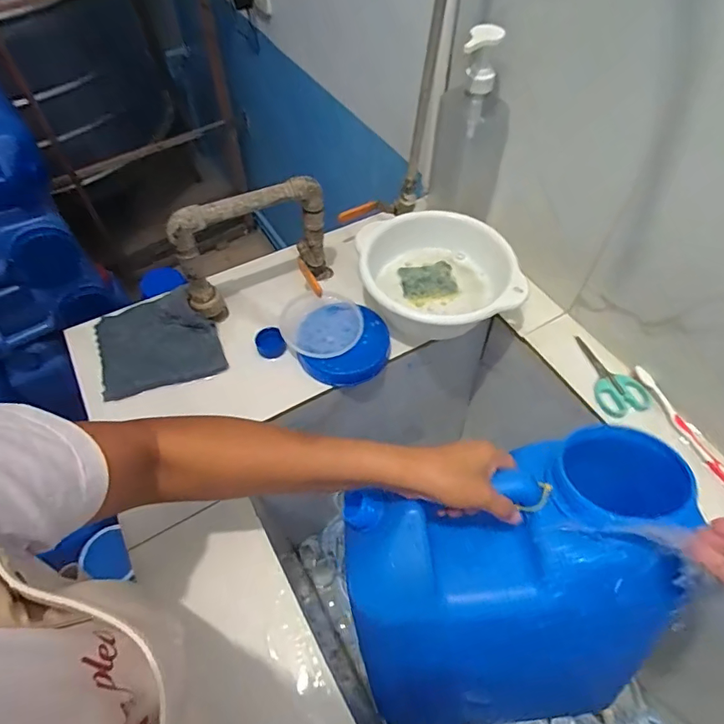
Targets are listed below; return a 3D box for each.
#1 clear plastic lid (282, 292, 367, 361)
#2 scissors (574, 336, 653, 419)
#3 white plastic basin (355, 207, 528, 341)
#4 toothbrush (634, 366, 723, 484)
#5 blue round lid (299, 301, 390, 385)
[{"bbox_3d":[-0.052,-0.048,0.631,0.102,0.028,0.104,0,55,0],"label":"clear plastic lid"},{"bbox_3d":[0.311,0.015,0.611,0.062,0.016,0.123,-16,56,-11],"label":"scissors"},{"bbox_3d":[0.102,-0.106,0.647,0.197,0.090,0.190,0,55,0],"label":"white plastic basin"},{"bbox_3d":[0.382,0.077,0.554,0.017,0.013,0.178,-16,56,-11],"label":"toothbrush"},{"bbox_3d":[-0.024,-0.026,0.621,0.115,0.022,0.116,0,55,0],"label":"blue round lid"}]

